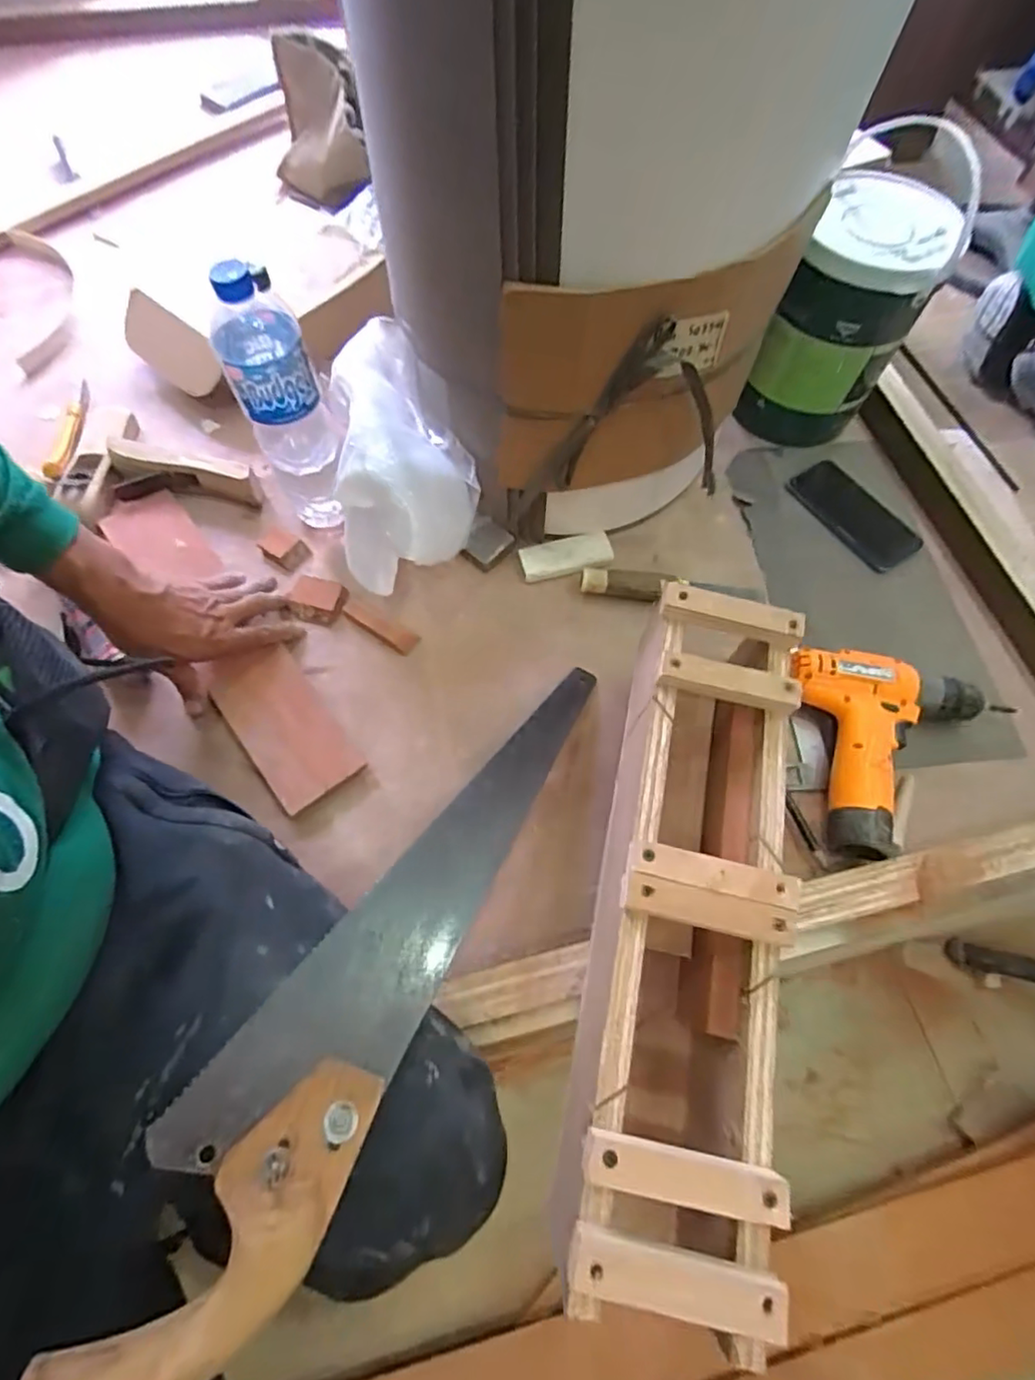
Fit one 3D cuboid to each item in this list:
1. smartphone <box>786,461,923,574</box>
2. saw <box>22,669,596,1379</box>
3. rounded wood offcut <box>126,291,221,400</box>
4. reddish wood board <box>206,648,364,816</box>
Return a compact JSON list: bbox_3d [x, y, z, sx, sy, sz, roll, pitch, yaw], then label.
[{"bbox_3d":[0.393,-0.206,0.695,0.074,0.016,0.155,-34,71,-15],"label":"smartphone"},{"bbox_3d":[-0.071,0.159,0.421,0.097,0.015,0.533,28,48,11],"label":"saw"},{"bbox_3d":[-0.432,-0.427,0.737,0.175,0.070,0.014,37,28,13],"label":"rounded wood offcut"},{"bbox_3d":[-0.232,0.031,0.584,0.083,0.007,0.174,-36,74,-19],"label":"reddish wood board"}]

